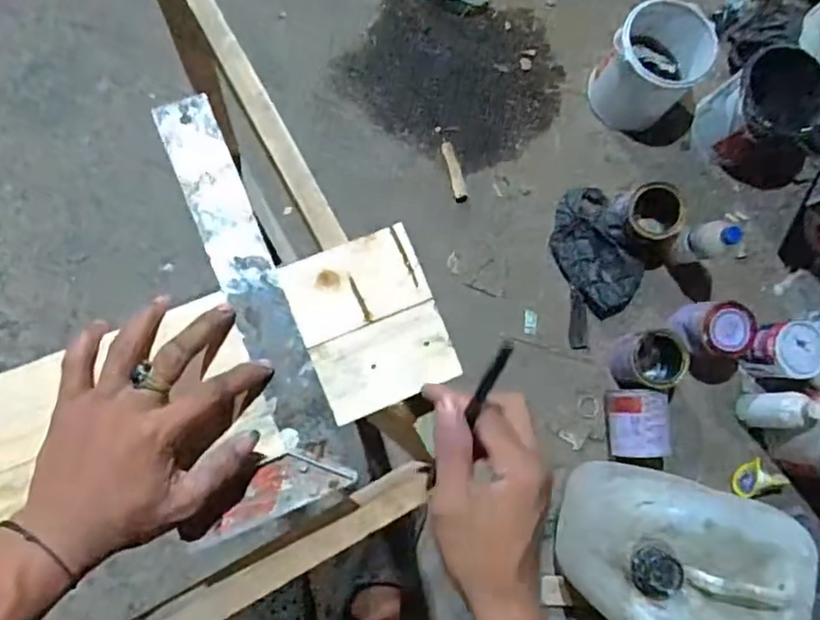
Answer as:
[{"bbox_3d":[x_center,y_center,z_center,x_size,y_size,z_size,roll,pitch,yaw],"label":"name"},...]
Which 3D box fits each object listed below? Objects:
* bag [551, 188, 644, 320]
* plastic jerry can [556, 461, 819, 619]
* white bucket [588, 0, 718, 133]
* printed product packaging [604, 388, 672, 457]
[{"bbox_3d":[0.380,-0.120,1.308,0.155,0.058,0.267,-25,88,-10],"label":"bag"},{"bbox_3d":[0.416,0.398,1.053,0.247,0.377,0.238,10,83,-7],"label":"plastic jerry can"},{"bbox_3d":[0.490,-0.503,1.305,0.195,0.175,0.193,-43,91,-10],"label":"white bucket"},{"bbox_3d":[0.449,0.221,1.231,0.096,0.091,0.136,-2,84,-8],"label":"printed product packaging"}]

